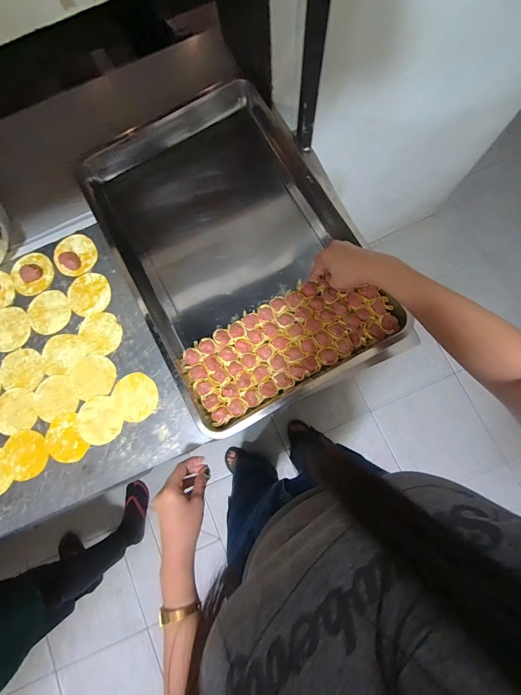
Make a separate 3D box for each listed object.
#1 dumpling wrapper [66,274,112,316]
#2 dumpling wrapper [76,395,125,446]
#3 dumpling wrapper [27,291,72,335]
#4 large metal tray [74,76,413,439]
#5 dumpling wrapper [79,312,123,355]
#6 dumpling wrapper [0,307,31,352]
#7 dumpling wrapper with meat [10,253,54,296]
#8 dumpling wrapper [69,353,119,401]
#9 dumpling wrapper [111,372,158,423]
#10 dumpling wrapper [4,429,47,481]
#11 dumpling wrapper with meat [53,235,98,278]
[{"bbox_3d":[-0.331,-0.104,0.583,0.081,0.004,0.082,-1,79,4],"label":"dumpling wrapper"},{"bbox_3d":[-0.289,0.131,0.536,0.075,0.004,0.082,-1,80,3],"label":"dumpling wrapper"},{"bbox_3d":[-0.405,-0.068,0.578,0.079,0.004,0.084,-1,80,3],"label":"dumpling wrapper"},{"bbox_3d":[-0.059,-0.198,0.564,0.381,0.076,0.615,-28,80,-4],"label":"large metal tray"},{"bbox_3d":[-0.299,-0.027,0.568,0.073,0.004,0.084,-33,80,-3],"label":"dumpling wrapper"},{"bbox_3d":[-0.482,-0.035,0.578,0.080,0.004,0.083,0,81,1],"label":"dumpling wrapper"},{"bbox_3d":[-0.452,-0.147,0.588,0.091,0.016,0.081,29,83,8],"label":"dumpling wrapper with meat"},{"bbox_3d":[-0.307,0.052,0.553,0.084,0.004,0.077,-17,79,0],"label":"dumpling wrapper"},{"bbox_3d":[-0.223,0.088,0.542,0.078,0.004,0.083,-1,80,4],"label":"dumpling wrapper"},{"bbox_3d":[-0.414,0.187,0.536,0.071,0.004,0.083,-30,79,-2],"label":"dumpling wrapper"},{"bbox_3d":[-0.365,-0.184,0.591,0.078,0.015,0.086,-27,79,-2],"label":"dumpling wrapper with meat"}]

